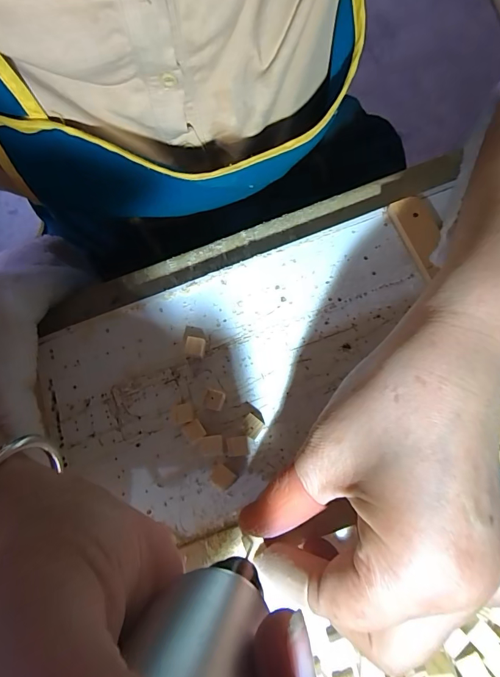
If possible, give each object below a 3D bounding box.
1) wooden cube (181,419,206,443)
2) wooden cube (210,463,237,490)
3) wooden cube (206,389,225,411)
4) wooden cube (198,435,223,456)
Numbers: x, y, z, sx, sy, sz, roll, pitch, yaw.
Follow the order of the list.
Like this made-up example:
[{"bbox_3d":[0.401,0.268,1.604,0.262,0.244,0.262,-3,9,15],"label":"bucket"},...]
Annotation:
[{"bbox_3d":[-0.030,0.050,0.210,0.011,0.008,0.011,-28,73,-2],"label":"wooden cube"},{"bbox_3d":[-0.014,0.073,0.203,0.011,0.010,0.011,33,80,14],"label":"wooden cube"},{"bbox_3d":[-0.019,0.035,0.214,0.010,0.009,0.010,16,76,11],"label":"wooden cube"},{"bbox_3d":[-0.021,0.057,0.207,0.012,0.008,0.010,-9,73,4],"label":"wooden cube"}]

